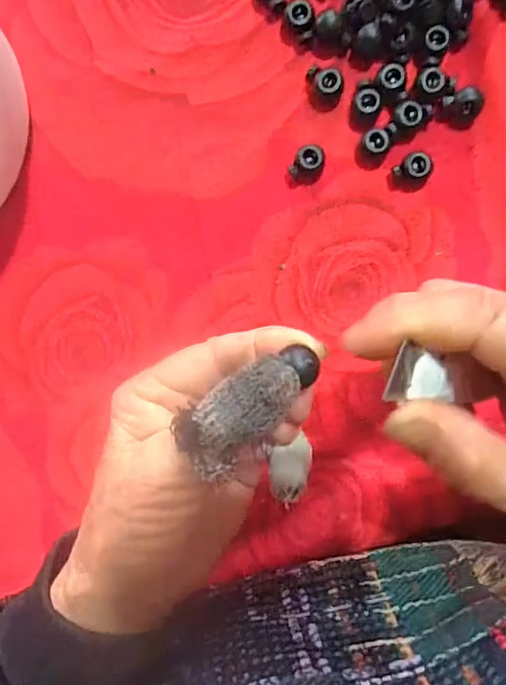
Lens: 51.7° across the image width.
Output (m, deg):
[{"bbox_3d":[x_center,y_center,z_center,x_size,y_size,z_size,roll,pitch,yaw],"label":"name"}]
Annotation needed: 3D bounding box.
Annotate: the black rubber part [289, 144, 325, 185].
[{"bbox_3d":[0.028,-0.091,0.266,0.014,0.013,0.017,33,95,2],"label":"black rubber part"}]

